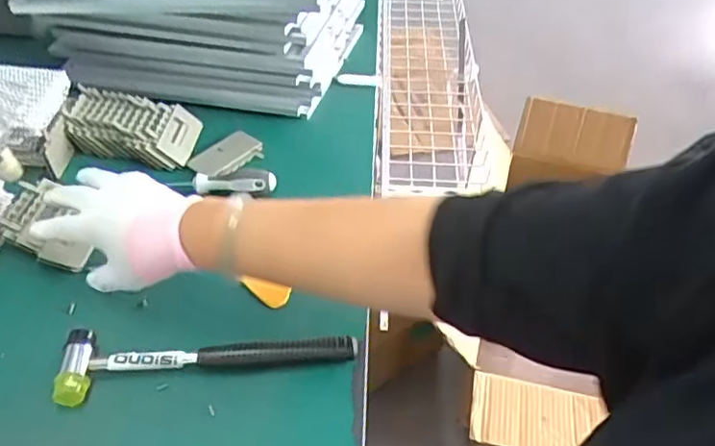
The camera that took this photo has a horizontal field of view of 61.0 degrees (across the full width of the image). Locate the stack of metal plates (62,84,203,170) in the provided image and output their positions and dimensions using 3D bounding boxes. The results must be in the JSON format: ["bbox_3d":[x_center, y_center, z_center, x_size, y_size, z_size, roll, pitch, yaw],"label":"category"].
[{"bbox_3d":[-0.266,-0.115,0.722,0.143,0.049,0.093,8,45,6],"label":"stack of metal plates"}]

